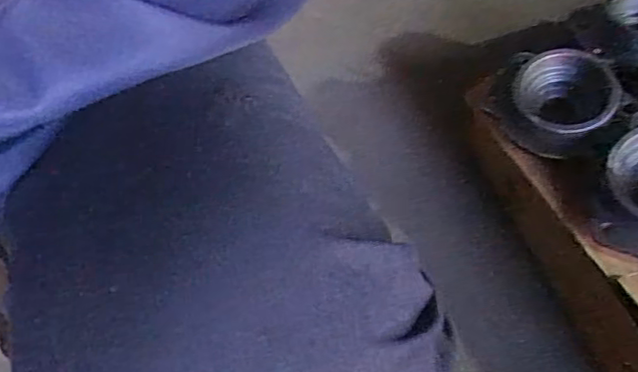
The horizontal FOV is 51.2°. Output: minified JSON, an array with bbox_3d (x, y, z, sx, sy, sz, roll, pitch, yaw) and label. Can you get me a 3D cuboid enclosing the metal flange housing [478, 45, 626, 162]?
[{"bbox_3d":[0.210,-0.084,0.608,0.106,0.060,0.094,8,54,11],"label":"metal flange housing"}]

